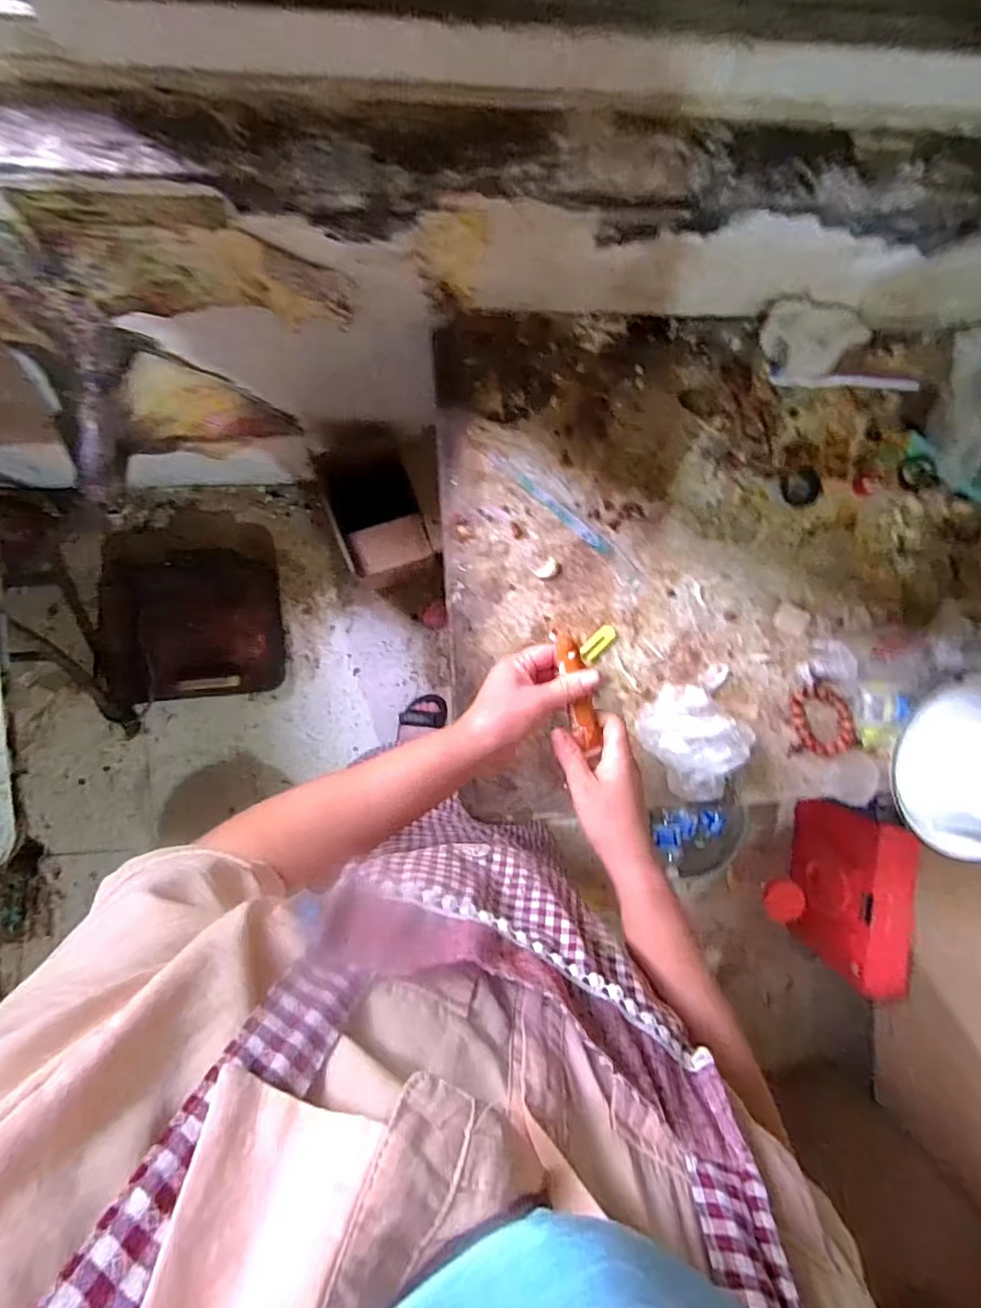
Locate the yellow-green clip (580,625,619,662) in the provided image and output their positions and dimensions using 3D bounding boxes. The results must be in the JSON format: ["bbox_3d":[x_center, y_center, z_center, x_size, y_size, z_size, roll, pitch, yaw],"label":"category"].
[{"bbox_3d":[0.121,-0.012,0.626,0.045,0.007,0.022,-43,98,-2],"label":"yellow-green clip"}]

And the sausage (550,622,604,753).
[{"bbox_3d":[0.071,0.028,0.462,0.025,0.015,0.110,-14,102,-5],"label":"sausage"}]

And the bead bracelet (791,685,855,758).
[{"bbox_3d":[0.383,0.077,0.654,0.064,0.012,0.085,-15,96,-5],"label":"bead bracelet"}]

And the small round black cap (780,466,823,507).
[{"bbox_3d":[0.350,-0.188,0.637,0.047,0.005,0.044,0,94,-7],"label":"small round black cap"}]

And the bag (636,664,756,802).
[{"bbox_3d":[0.229,0.096,0.619,0.122,0.064,0.137,-19,96,-5],"label":"bag"}]

